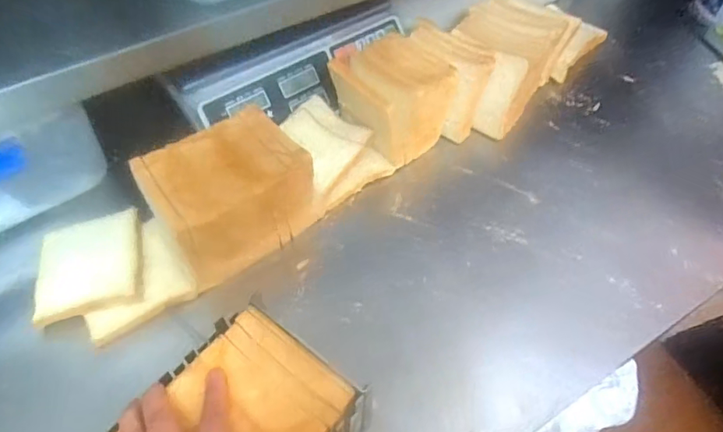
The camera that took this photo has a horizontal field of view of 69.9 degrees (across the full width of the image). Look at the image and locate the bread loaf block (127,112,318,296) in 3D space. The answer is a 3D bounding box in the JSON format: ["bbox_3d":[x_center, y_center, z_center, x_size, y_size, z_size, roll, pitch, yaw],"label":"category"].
[{"bbox_3d":[-0.148,-0.025,0.592,0.160,0.107,0.119,-30,61,-20],"label":"bread loaf block"}]

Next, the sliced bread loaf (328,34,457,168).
[{"bbox_3d":[0.042,-0.158,0.695,0.123,0.107,0.134,-36,63,-24],"label":"sliced bread loaf"}]

